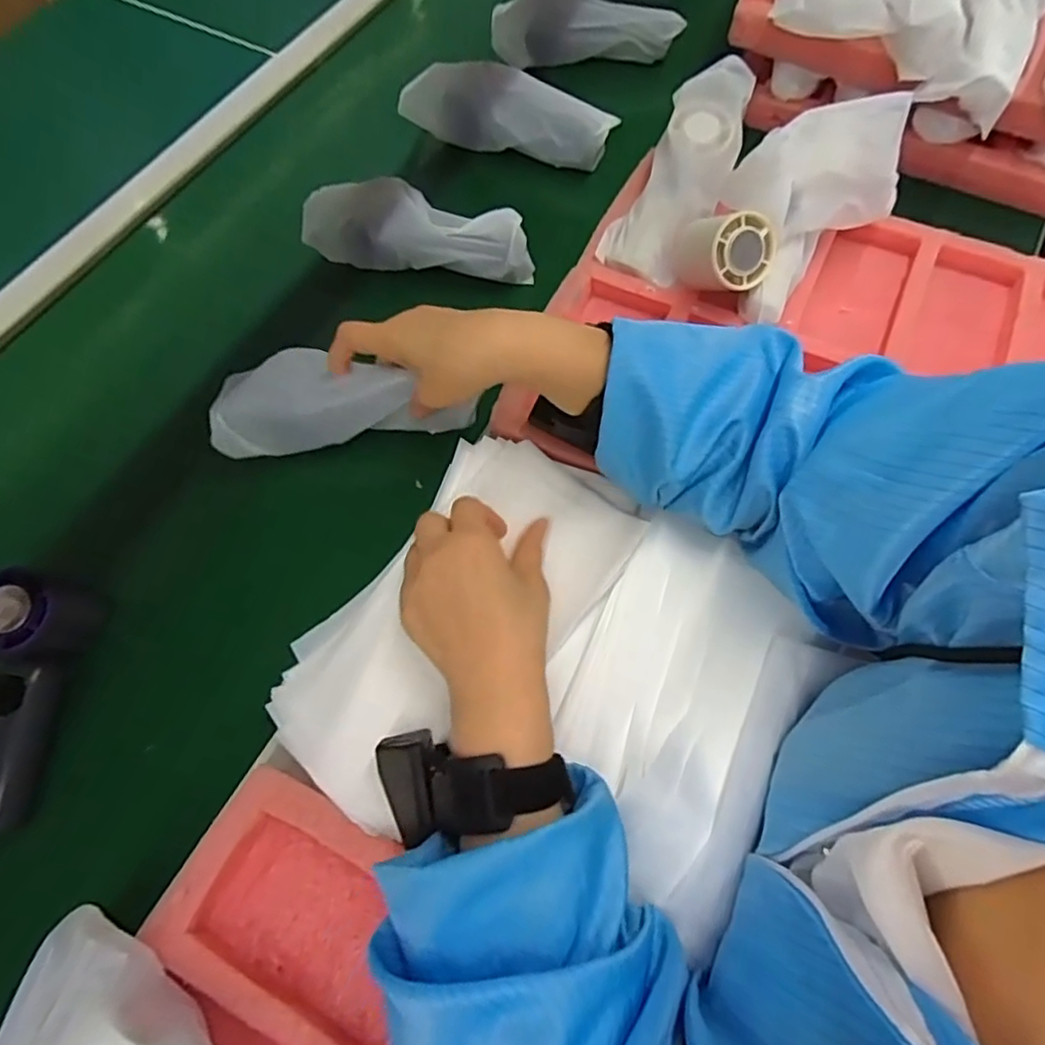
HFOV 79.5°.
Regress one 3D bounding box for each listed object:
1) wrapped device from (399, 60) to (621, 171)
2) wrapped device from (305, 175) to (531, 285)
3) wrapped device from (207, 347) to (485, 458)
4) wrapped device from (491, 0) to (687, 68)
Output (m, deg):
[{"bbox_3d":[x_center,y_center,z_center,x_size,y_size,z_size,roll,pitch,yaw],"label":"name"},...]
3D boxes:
[{"bbox_3d":[-0.012,-0.396,0.611,0.206,0.057,0.049,12,67,6],"label":"wrapped device"},{"bbox_3d":[-0.092,-0.253,0.548,0.203,0.061,0.051,9,66,5],"label":"wrapped device"},{"bbox_3d":[-0.128,-0.092,0.462,0.181,0.057,0.068,-3,65,-11],"label":"wrapped device"},{"bbox_3d":[0.066,-0.524,0.671,0.203,0.060,0.040,7,66,4],"label":"wrapped device"}]

